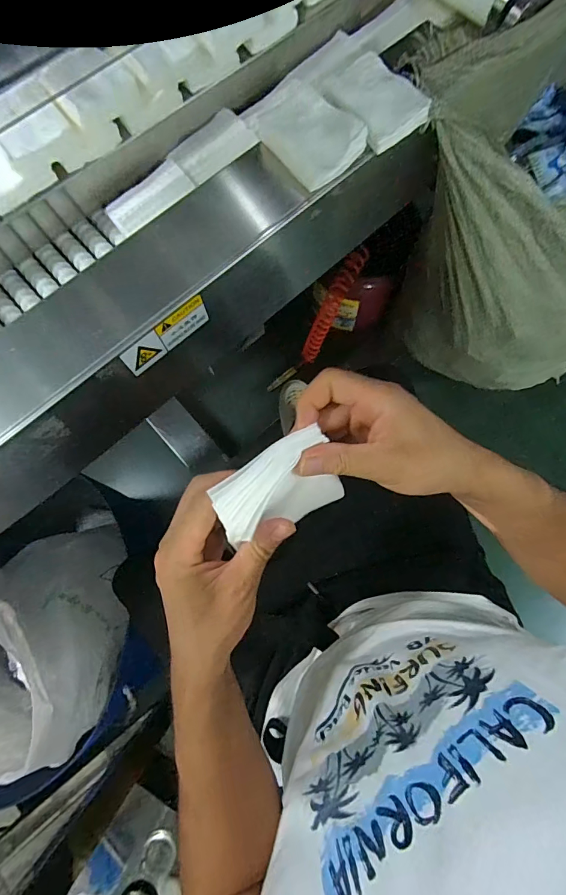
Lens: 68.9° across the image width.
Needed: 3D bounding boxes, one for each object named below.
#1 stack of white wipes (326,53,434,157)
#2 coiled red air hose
[{"bbox_3d":[0.099,-0.382,0.451,0.078,0.028,0.101,-35,79,-8],"label":"stack of white wipes"},{"bbox_3d":[0.127,-0.380,1.154,0.050,0.434,0.048,46,57,9],"label":"coiled red air hose"}]

